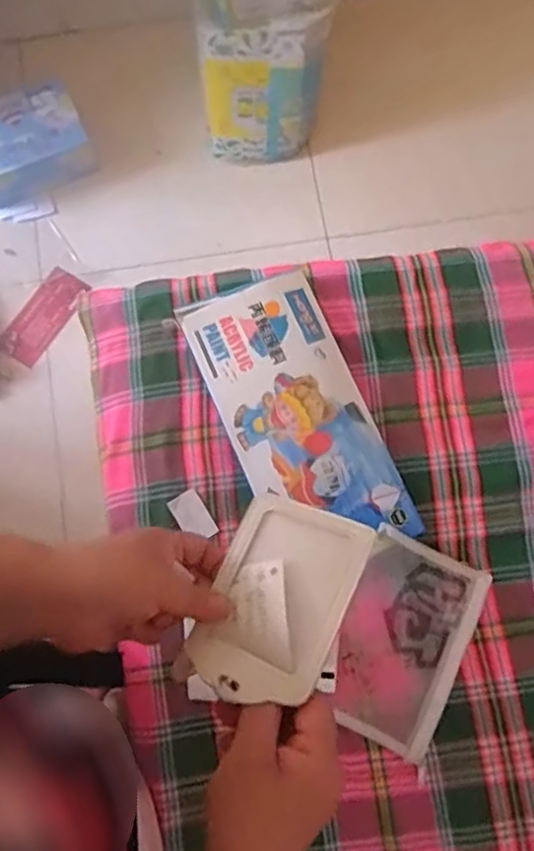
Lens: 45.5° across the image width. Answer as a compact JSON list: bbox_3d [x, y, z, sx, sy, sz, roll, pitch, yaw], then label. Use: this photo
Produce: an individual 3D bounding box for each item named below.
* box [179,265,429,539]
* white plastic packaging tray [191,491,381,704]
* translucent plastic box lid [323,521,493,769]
[{"bbox_3d":[0.029,-0.012,0.661,0.143,0.021,0.293,-23,79,-4],"label":"box"},{"bbox_3d":[0.006,0.108,0.404,0.085,0.008,0.127,15,61,23],"label":"white plastic packaging tray"},{"bbox_3d":[0.135,0.213,0.629,0.118,0.034,0.186,25,80,6],"label":"translucent plastic box lid"}]

